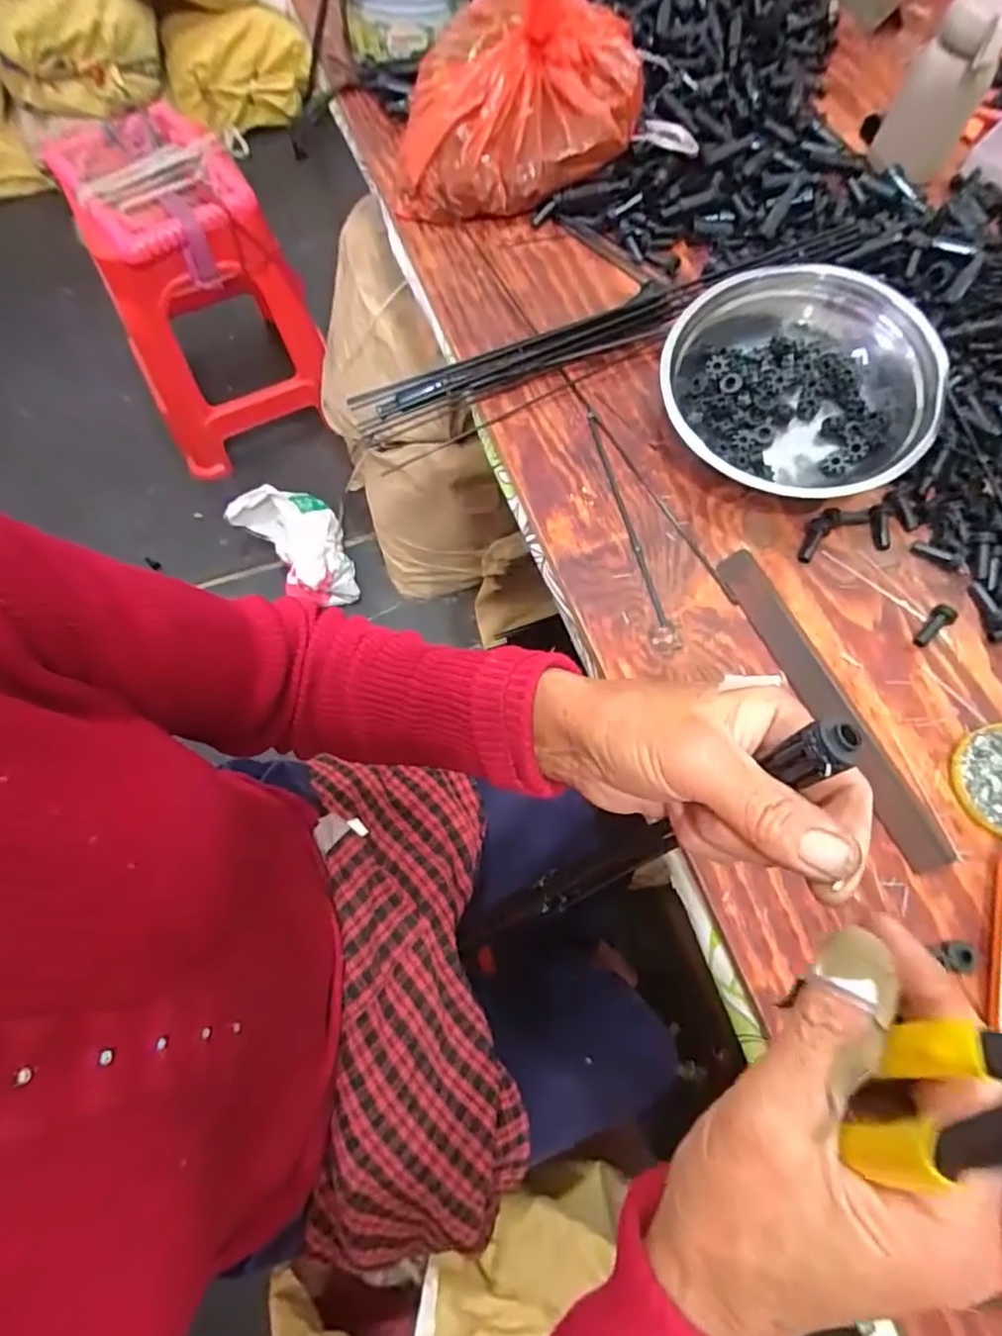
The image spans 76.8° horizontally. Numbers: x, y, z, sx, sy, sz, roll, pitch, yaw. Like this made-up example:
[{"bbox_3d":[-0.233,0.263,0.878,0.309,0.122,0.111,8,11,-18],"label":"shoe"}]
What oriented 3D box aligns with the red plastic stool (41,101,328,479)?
[{"bbox_3d":[-0.602,-0.731,1.291,0.345,0.500,0.388,-25,71,-10],"label":"red plastic stool"}]

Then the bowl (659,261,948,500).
[{"bbox_3d":[0.247,-0.235,0.540,0.209,0.090,0.210,0,69,-1],"label":"bowl"}]

